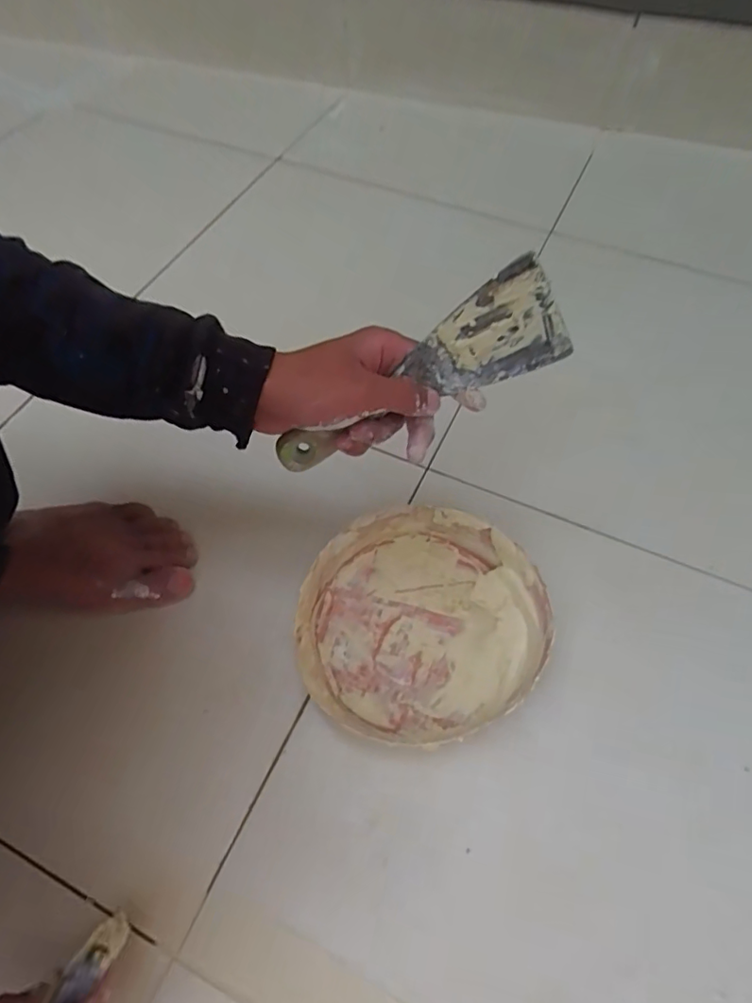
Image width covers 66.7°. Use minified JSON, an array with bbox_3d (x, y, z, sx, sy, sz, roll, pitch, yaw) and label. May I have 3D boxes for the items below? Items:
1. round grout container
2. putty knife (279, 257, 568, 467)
[{"bbox_3d":[0.036,0.092,0.433,0.172,0.053,0.173,-3,61,5],"label":"round grout container"},{"bbox_3d":[0.025,-0.074,0.371,0.200,0.066,0.018,-29,23,10],"label":"putty knife"}]

